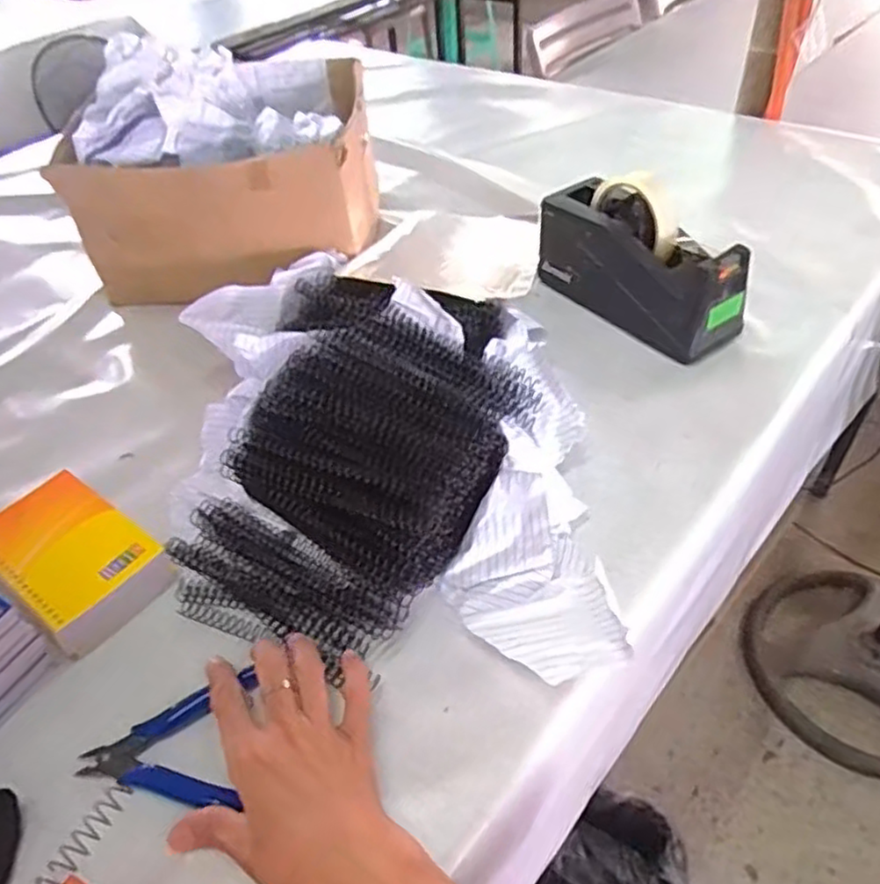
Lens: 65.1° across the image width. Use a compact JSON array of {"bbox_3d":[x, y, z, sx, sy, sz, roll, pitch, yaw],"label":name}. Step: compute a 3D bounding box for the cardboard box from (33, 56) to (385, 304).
[{"bbox_3d":[-0.215,-0.267,0.726,0.273,0.141,0.229,-3,45,3],"label":"cardboard box"}]

